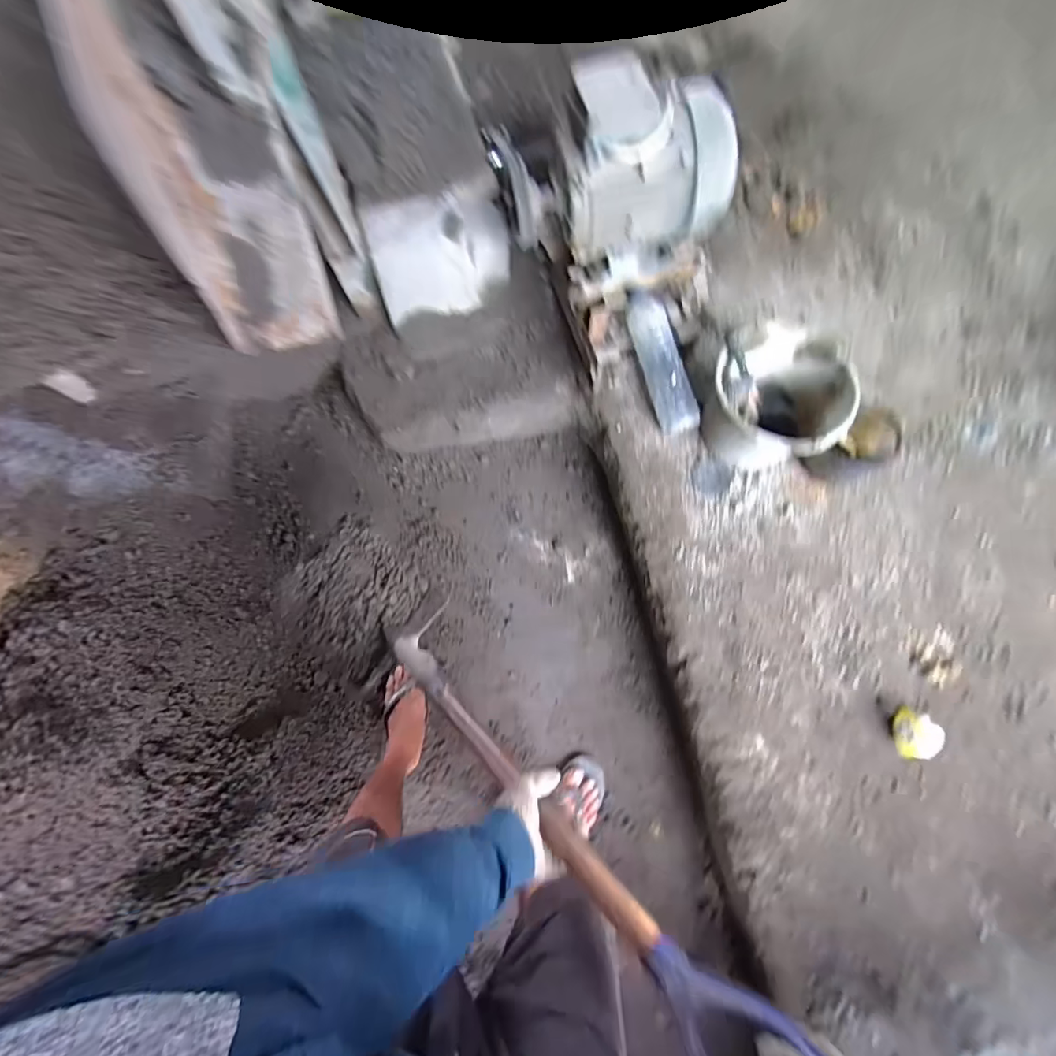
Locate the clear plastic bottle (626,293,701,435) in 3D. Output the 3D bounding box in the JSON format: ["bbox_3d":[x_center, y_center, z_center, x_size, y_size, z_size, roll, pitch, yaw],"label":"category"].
[{"bbox_3d":[0.284,-0.355,1.054,0.073,0.071,0.306,-21,97,-6],"label":"clear plastic bottle"}]

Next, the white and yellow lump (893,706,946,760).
[{"bbox_3d":[0.733,0.389,0.934,0.071,0.050,0.090,24,77,4],"label":"white and yellow lump"}]

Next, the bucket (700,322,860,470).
[{"bbox_3d":[0.499,-0.250,1.020,0.253,0.195,0.252,0,77,-1],"label":"bucket"}]

